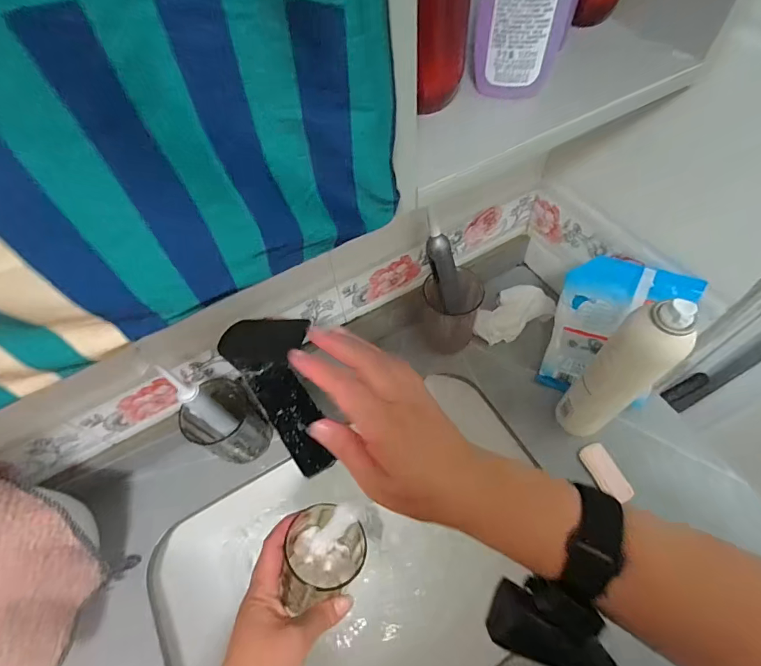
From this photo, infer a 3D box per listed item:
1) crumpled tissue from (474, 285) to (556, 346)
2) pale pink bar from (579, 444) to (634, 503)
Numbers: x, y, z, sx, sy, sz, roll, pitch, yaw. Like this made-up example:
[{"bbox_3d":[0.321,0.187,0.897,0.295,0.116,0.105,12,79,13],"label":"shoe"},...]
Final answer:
[{"bbox_3d":[0.178,-0.026,0.567,0.110,0.022,0.059,-29,61,-12],"label":"crumpled tissue"},{"bbox_3d":[0.252,0.157,0.470,0.028,0.014,0.065,-21,60,-8],"label":"pale pink bar"}]

